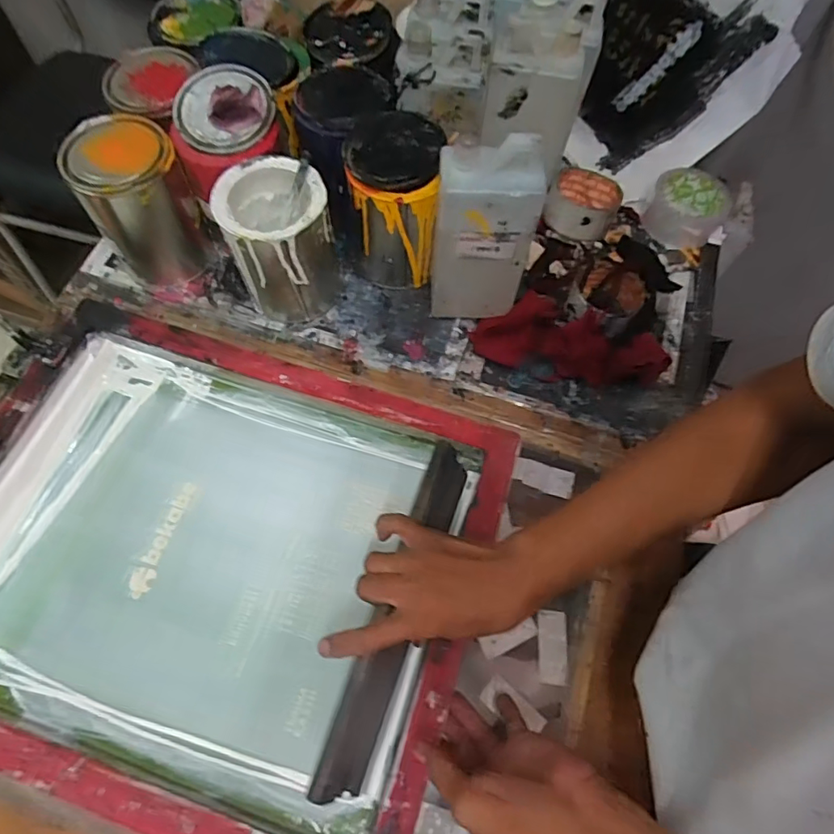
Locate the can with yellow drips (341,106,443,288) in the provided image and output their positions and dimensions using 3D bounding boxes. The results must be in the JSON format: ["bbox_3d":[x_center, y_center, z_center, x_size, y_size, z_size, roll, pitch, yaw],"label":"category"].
[{"bbox_3d":[-0.029,-0.238,0.604,0.102,0.159,0.100,1,65,-2],"label":"can with yellow drips"}]

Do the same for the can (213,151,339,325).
[{"bbox_3d":[-0.147,-0.189,0.584,0.103,0.145,0.111,1,65,-2],"label":"can"}]

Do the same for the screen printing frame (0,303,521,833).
[{"bbox_3d":[-0.189,0.123,0.498,0.475,0.042,0.397,19,66,7],"label":"screen printing frame"}]

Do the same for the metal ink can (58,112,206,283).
[{"bbox_3d":[-0.304,-0.237,0.596,0.102,0.161,0.098,1,65,-2],"label":"metal ink can"}]

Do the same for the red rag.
[{"bbox_3d":[0.176,-0.093,0.611,0.212,0.043,0.108,17,66,6],"label":"red rag"}]

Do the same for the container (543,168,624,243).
[{"bbox_3d":[0.204,-0.264,0.656,0.081,0.045,0.085,1,65,-2],"label":"container"}]

